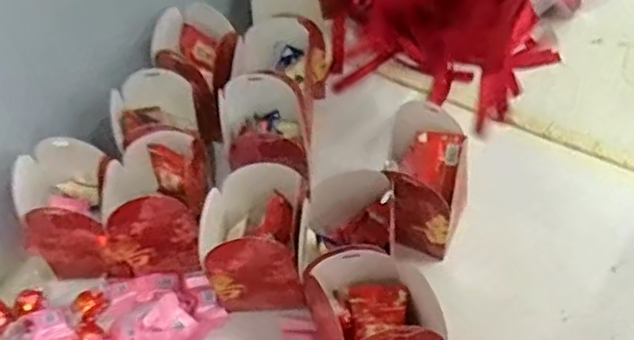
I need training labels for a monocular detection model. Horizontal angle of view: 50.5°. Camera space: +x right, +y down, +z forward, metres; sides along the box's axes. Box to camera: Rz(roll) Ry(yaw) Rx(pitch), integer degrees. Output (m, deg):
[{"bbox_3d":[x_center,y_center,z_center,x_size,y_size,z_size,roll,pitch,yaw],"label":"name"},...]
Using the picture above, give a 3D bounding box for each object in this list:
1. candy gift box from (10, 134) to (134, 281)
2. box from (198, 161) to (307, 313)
[{"bbox_3d":[-0.224,0.029,0.633,0.083,0.107,0.103,-2,52,4],"label":"candy gift box"},{"bbox_3d":[-0.051,0.059,0.599,0.080,0.108,0.095,0,52,6],"label":"box"}]

